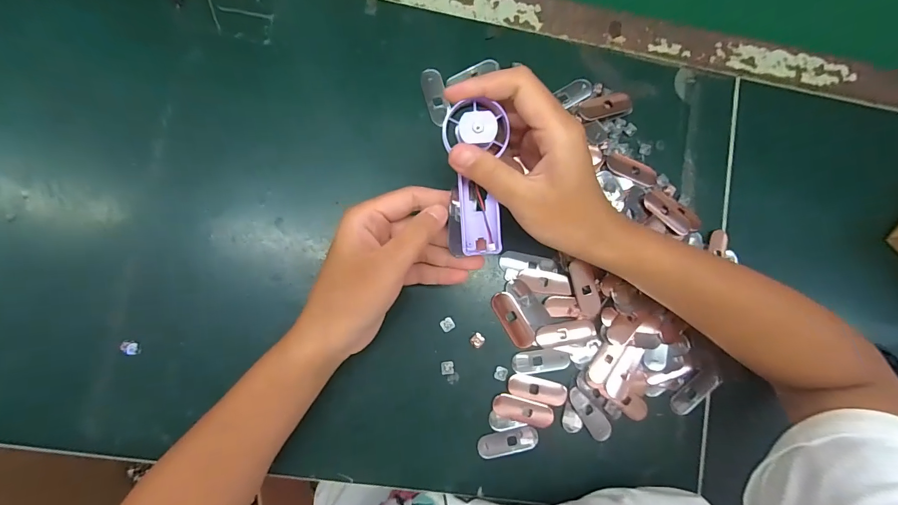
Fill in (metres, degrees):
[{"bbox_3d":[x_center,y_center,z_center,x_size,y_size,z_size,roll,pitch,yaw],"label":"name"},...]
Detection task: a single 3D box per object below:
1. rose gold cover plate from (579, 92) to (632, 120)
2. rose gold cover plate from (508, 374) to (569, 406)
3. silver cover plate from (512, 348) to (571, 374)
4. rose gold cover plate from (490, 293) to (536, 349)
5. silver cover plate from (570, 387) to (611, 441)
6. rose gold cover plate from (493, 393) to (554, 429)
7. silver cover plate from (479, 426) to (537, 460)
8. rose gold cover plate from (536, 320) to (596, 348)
[{"bbox_3d":[0.138,-0.129,0.340,0.046,0.012,0.019,-13,86,-6],"label":"rose gold cover plate"},{"bbox_3d":[0.075,0.114,0.320,0.050,0.004,0.017,16,84,-4],"label":"rose gold cover plate"},{"bbox_3d":[0.077,0.091,0.324,0.048,0.005,0.020,-6,85,-6],"label":"silver cover plate"},{"bbox_3d":[0.054,0.056,0.323,0.019,0.004,0.050,-30,88,-7],"label":"rose gold cover plate"},{"bbox_3d":[0.118,0.134,0.322,0.019,0.004,0.049,-33,89,-7],"label":"silver cover plate"},{"bbox_3d":[0.061,0.130,0.318,0.049,0.004,0.019,18,84,-3],"label":"rose gold cover plate"},{"bbox_3d":[0.049,0.155,0.315,0.049,0.004,0.019,-11,86,-6],"label":"silver cover plate"},{"bbox_3d":[0.098,0.068,0.324,0.050,0.004,0.019,-6,86,-6],"label":"rose gold cover plate"}]

